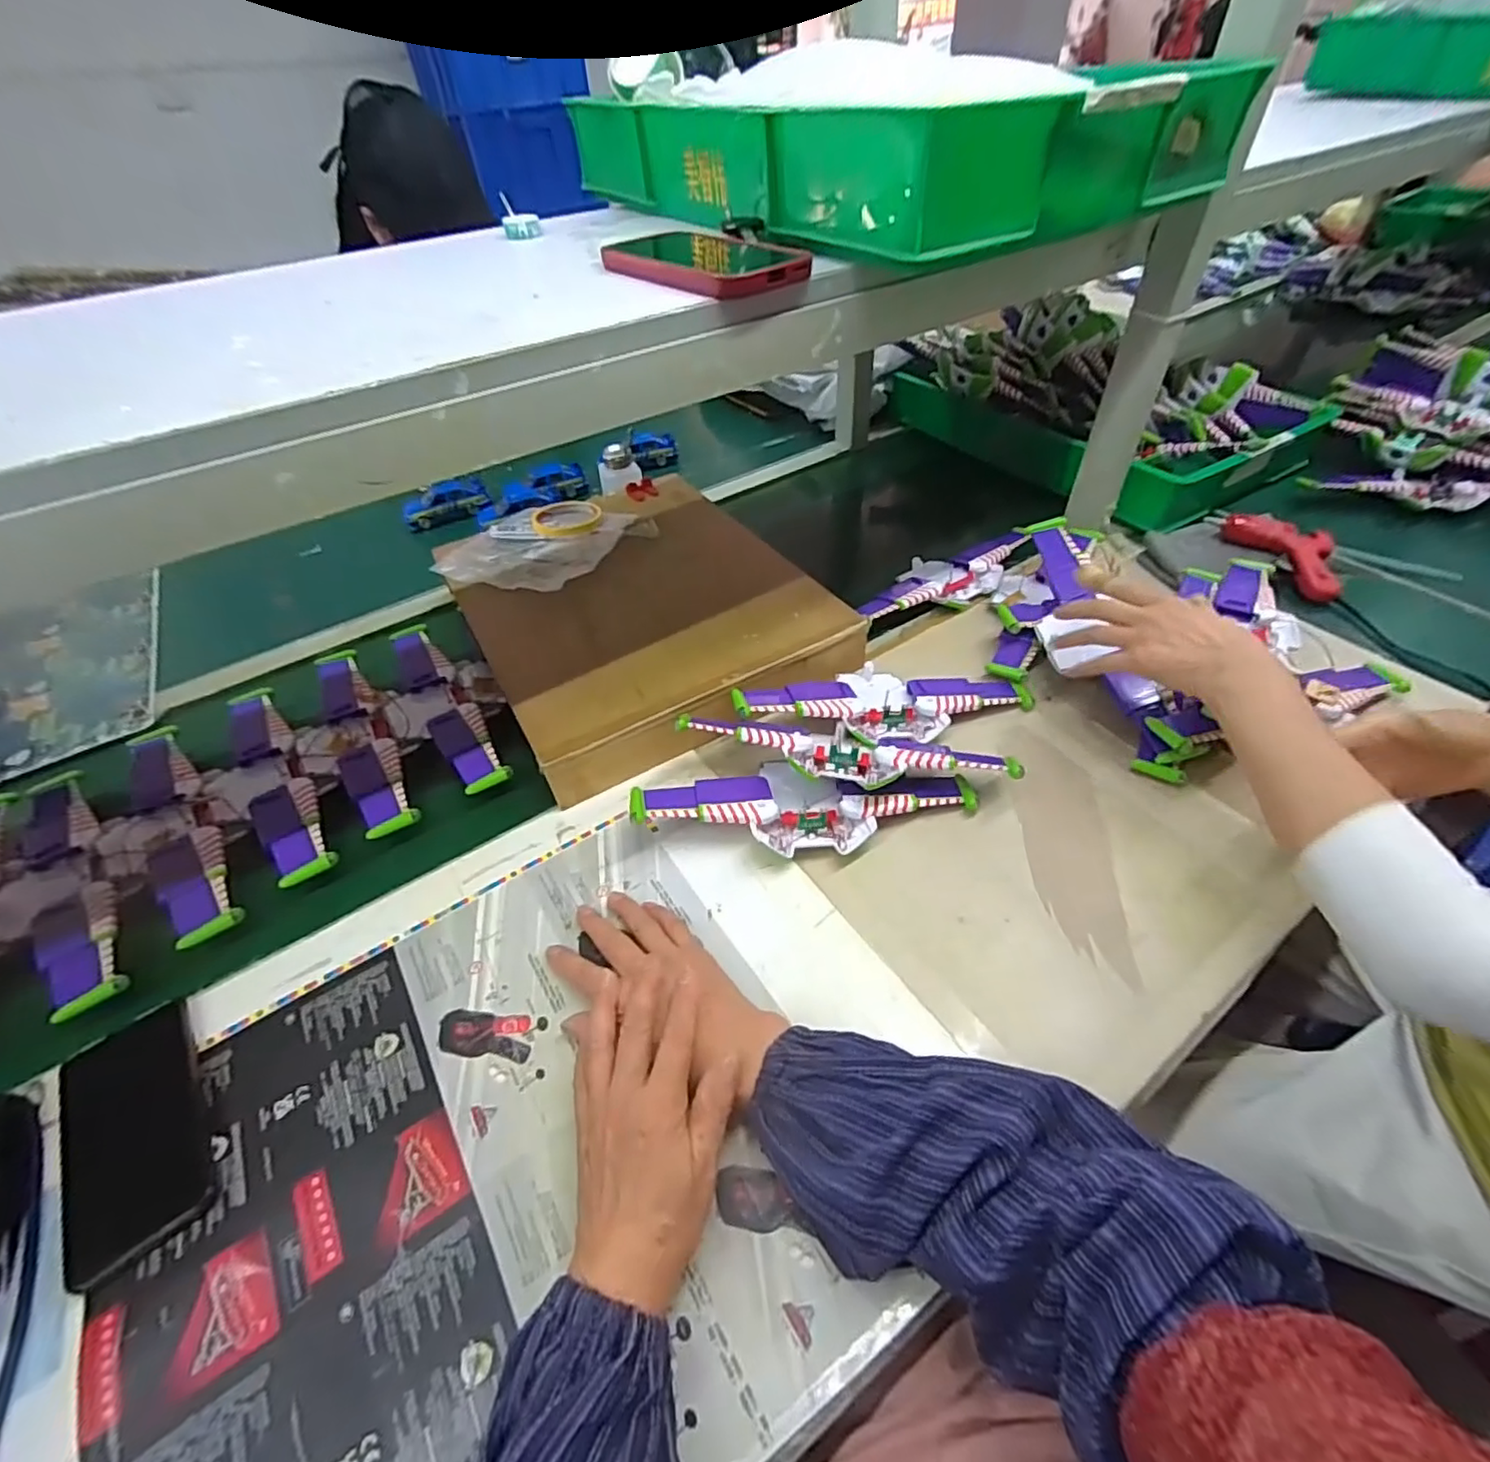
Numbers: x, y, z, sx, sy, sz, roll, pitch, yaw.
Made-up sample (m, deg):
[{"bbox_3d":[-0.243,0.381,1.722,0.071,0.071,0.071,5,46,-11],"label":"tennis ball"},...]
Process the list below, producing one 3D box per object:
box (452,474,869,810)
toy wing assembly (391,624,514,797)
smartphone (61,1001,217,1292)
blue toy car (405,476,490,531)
[{"bbox_3d":[-0.115,-0.136,0.735,0.355,0.076,0.438,-26,49,-19],"label":"box"},{"bbox_3d":[-0.316,-0.035,0.689,0.092,0.036,0.299,-28,50,-21],"label":"toy wing assembly"},{"bbox_3d":[-0.393,0.256,0.411,0.073,0.014,0.151,-32,51,-23],"label":"smartphone"},{"bbox_3d":[-0.462,-0.351,0.989,0.130,0.050,0.057,-16,47,-10],"label":"blue toy car"}]

